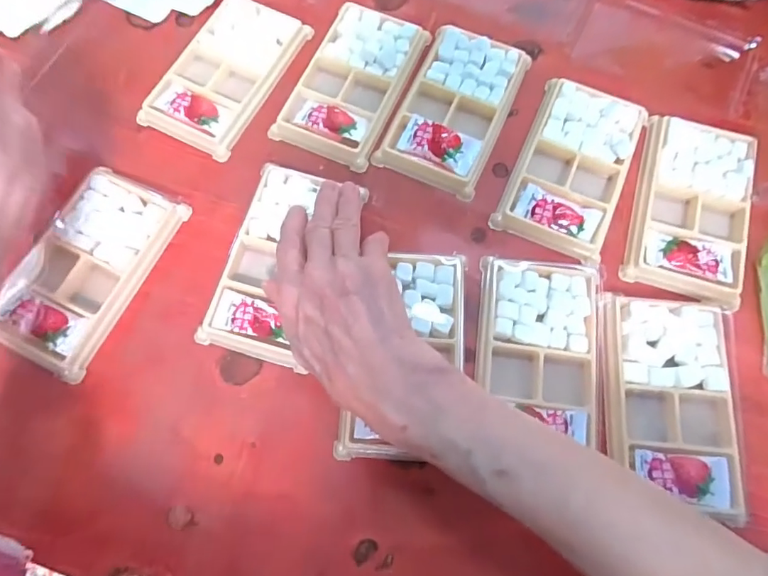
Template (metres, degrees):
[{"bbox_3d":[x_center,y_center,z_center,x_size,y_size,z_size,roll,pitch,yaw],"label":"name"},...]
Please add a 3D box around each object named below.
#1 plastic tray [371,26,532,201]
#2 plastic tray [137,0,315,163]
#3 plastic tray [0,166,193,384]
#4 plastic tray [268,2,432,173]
[{"bbox_3d":[0.053,-0.140,0.360,0.081,0.016,0.131,23,74,7],"label":"plastic tray"},{"bbox_3d":[-0.122,-0.169,0.368,0.074,0.011,0.133,26,74,8],"label":"plastic tray"},{"bbox_3d":[-0.202,-0.016,0.320,0.072,0.020,0.133,25,74,8],"label":"plastic tray"},{"bbox_3d":[-0.023,-0.160,0.364,0.074,0.010,0.130,23,74,7],"label":"plastic tray"}]

